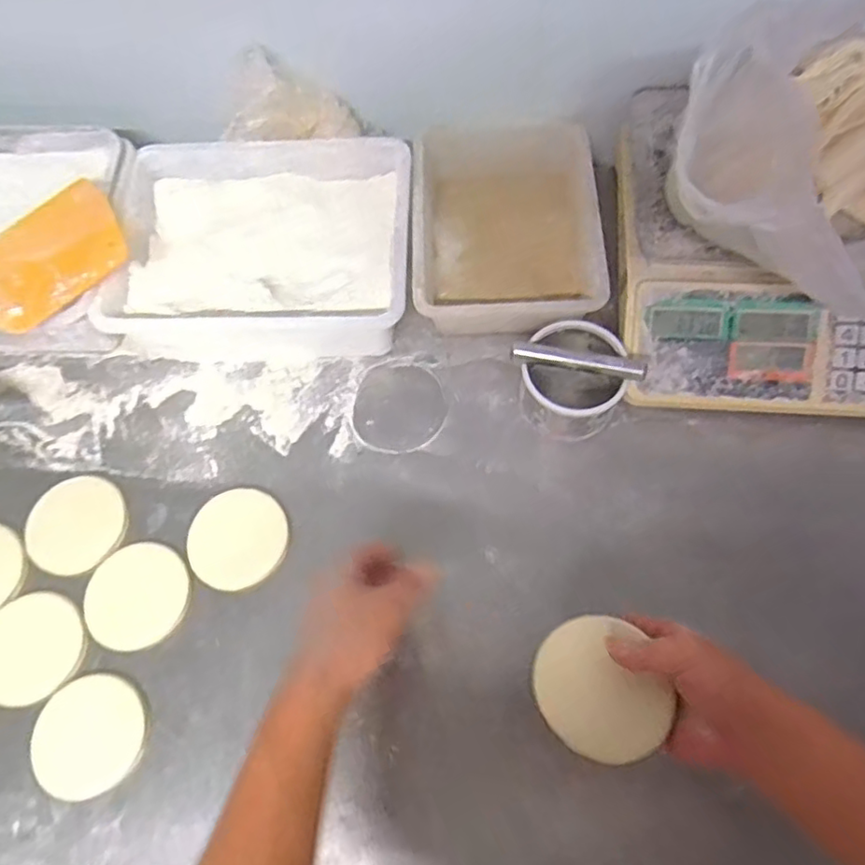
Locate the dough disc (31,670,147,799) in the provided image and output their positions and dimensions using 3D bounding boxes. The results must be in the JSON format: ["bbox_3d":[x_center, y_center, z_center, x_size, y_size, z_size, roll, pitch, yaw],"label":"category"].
[{"bbox_3d":[-0.310,0.273,0.573,0.098,0.006,0.098,-1,66,2],"label":"dough disc"}]

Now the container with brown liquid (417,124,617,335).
[{"bbox_3d":[0.082,-0.232,0.731,0.199,0.078,0.250,-1,66,2],"label":"container with brown liquid"}]

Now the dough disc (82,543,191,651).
[{"bbox_3d":[-0.290,0.159,0.624,0.103,0.007,0.098,-1,66,2],"label":"dough disc"}]

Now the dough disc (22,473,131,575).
[{"bbox_3d":[-0.371,0.093,0.660,0.098,0.008,0.107,-1,66,2],"label":"dough disc"}]

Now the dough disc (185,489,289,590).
[{"bbox_3d":[-0.196,0.105,0.641,0.097,0.007,0.104,-1,66,2],"label":"dough disc"}]

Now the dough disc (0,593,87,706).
[{"bbox_3d":[-0.387,0.205,0.611,0.098,0.007,0.101,-1,66,2],"label":"dough disc"}]

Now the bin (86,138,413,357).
[{"bbox_3d":[-0.183,-0.204,0.727,0.324,0.098,0.247,1,66,3],"label":"bin"}]

